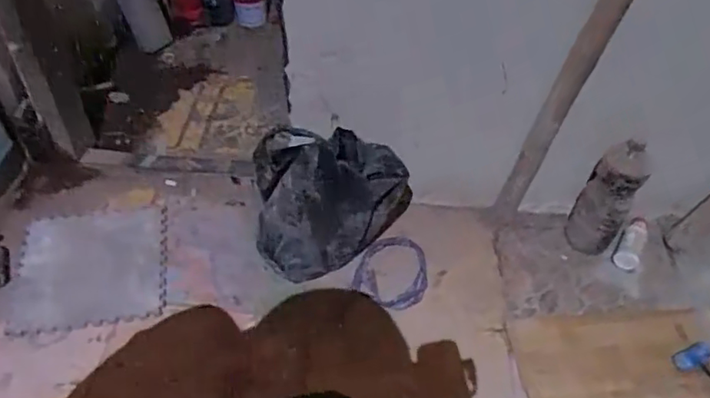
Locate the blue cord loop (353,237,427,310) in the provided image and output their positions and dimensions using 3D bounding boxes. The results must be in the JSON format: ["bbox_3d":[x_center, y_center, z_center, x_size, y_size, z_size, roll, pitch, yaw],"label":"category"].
[{"bbox_3d":[0.090,0.154,1.290,0.150,0.027,0.176,23,58,14],"label":"blue cord loop"}]

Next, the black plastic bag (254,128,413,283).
[{"bbox_3d":[-0.045,0.010,1.222,0.306,0.345,0.176,7,48,3],"label":"black plastic bag"}]

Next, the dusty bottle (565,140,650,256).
[{"bbox_3d":[0.536,0.007,1.270,0.102,0.305,0.089,28,52,20],"label":"dusty bottle"}]

